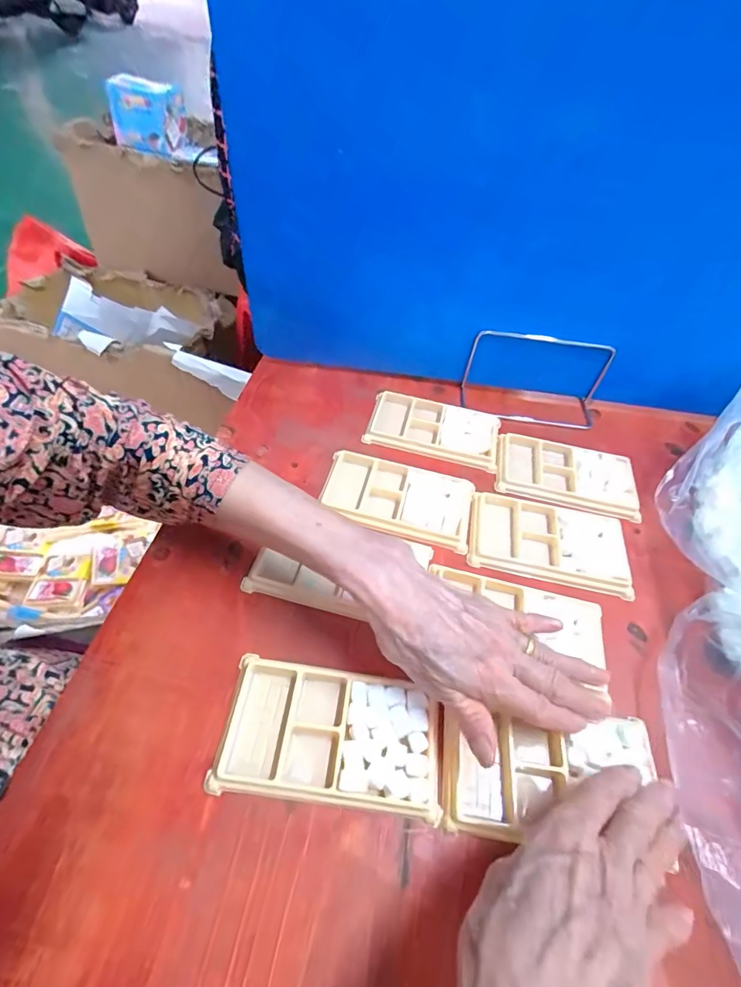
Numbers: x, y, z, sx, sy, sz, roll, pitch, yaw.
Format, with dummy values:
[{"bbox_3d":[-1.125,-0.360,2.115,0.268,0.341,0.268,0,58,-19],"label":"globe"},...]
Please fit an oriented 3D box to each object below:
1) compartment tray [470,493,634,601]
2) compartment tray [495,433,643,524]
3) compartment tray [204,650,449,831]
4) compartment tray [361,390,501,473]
[{"bbox_3d":[0.157,0.041,0.394,0.134,0.009,0.076,13,51,4],"label":"compartment tray"},{"bbox_3d":[0.195,-0.018,0.446,0.132,0.009,0.080,13,51,4],"label":"compartment tray"},{"bbox_3d":[-0.025,0.152,0.283,0.134,0.013,0.075,7,51,0],"label":"compartment tray"},{"bbox_3d":[0.066,-0.068,0.471,0.135,0.012,0.075,14,51,5],"label":"compartment tray"}]

